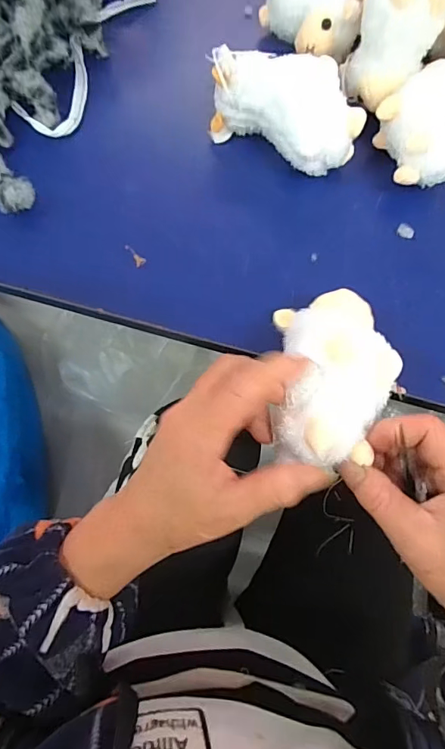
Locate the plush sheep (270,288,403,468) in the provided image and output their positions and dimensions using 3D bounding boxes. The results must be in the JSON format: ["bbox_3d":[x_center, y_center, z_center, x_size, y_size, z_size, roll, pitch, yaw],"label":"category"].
[{"bbox_3d":[0.066,-0.003,0.270,0.066,0.044,0.120,10,54,4],"label":"plush sheep"}]

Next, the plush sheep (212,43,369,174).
[{"bbox_3d":[0.055,-0.215,0.371,0.122,0.059,0.077,35,75,11],"label":"plush sheep"}]

